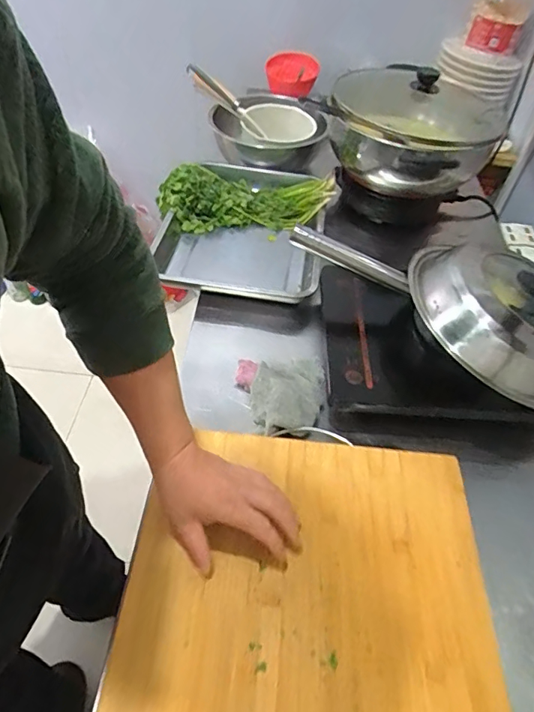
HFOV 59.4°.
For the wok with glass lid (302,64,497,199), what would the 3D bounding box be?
[{"bbox_3d":[0.278,-0.446,0.905,0.302,0.166,0.313,24,52,15],"label":"wok with glass lid"}]

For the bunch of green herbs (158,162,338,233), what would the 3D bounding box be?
[{"bbox_3d":[-0.040,-0.310,0.929,0.329,0.081,0.130,3,50,-2],"label":"bunch of green herbs"}]

